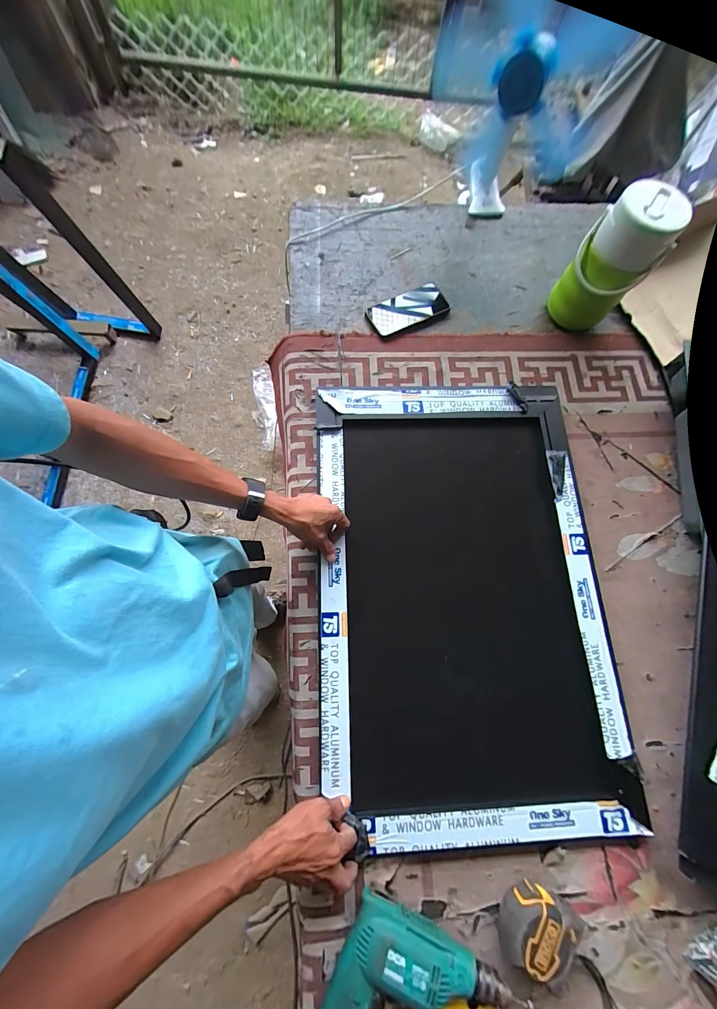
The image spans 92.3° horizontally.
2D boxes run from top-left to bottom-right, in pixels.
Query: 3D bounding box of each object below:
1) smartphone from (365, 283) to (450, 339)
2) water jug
[{"bbox_3d":[0.104,-0.401,0.712,0.173,0.015,0.091,-30,87,-13],"label":"smartphone"},{"bbox_3d":[0.459,-0.437,0.634,0.122,0.210,0.120,1,73,-2],"label":"water jug"}]

